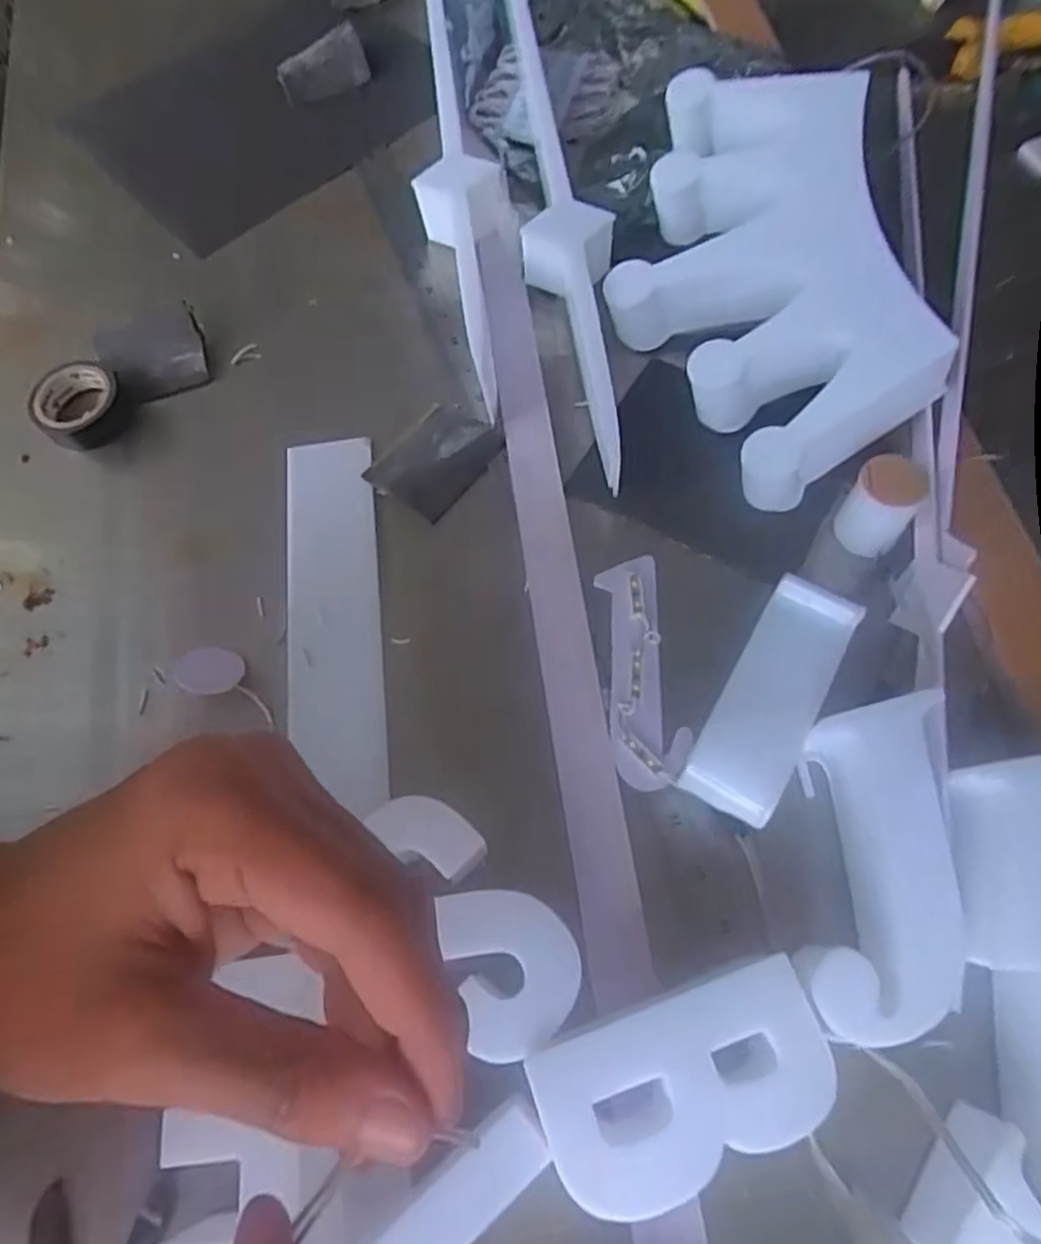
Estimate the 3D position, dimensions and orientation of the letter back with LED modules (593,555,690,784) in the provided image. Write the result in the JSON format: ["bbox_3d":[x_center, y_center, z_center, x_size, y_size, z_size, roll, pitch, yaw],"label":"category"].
[{"bbox_3d":[0.061,0.023,0.390,0.036,0.008,0.123,-6,65,-1],"label":"letter back with LED modules"}]

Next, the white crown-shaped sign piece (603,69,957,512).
[{"bbox_3d":[0.133,-0.206,0.438,0.154,0.036,0.273,-13,74,19],"label":"white crown-shaped sign piece"}]

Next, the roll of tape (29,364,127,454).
[{"bbox_3d":[-0.281,-0.139,0.480,0.054,0.019,0.054,-1,65,2],"label":"roll of tape"}]

